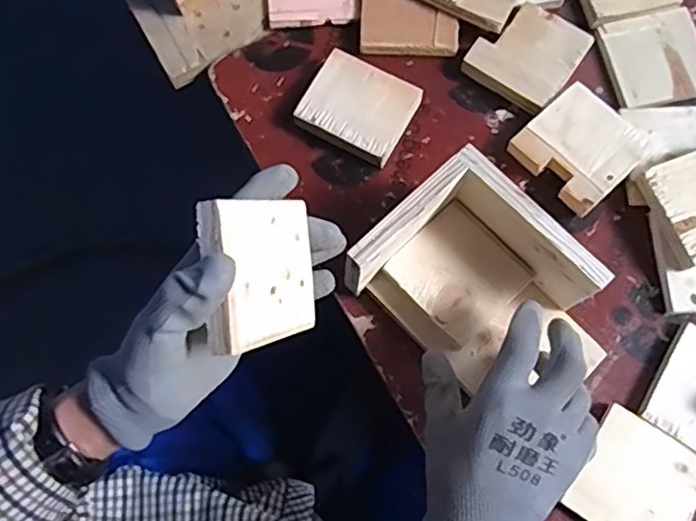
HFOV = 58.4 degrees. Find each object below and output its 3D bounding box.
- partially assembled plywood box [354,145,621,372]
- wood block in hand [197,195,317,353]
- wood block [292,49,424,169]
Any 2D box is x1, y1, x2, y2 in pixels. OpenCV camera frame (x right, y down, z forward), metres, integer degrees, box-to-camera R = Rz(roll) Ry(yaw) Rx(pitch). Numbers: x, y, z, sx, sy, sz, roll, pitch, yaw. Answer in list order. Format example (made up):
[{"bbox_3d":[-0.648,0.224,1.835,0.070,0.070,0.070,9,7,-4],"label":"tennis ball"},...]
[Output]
[{"bbox_3d":[0.094,0.014,0.487,0.134,0.094,0.142,-43,82,-10],"label":"partially assembled plywood box"},{"bbox_3d":[-0.049,0.007,0.366,0.010,0.090,0.082,-3,92,27],"label":"wood block in hand"},{"bbox_3d":[0.009,-0.138,0.564,0.092,0.022,0.079,28,77,8],"label":"wood block"}]

